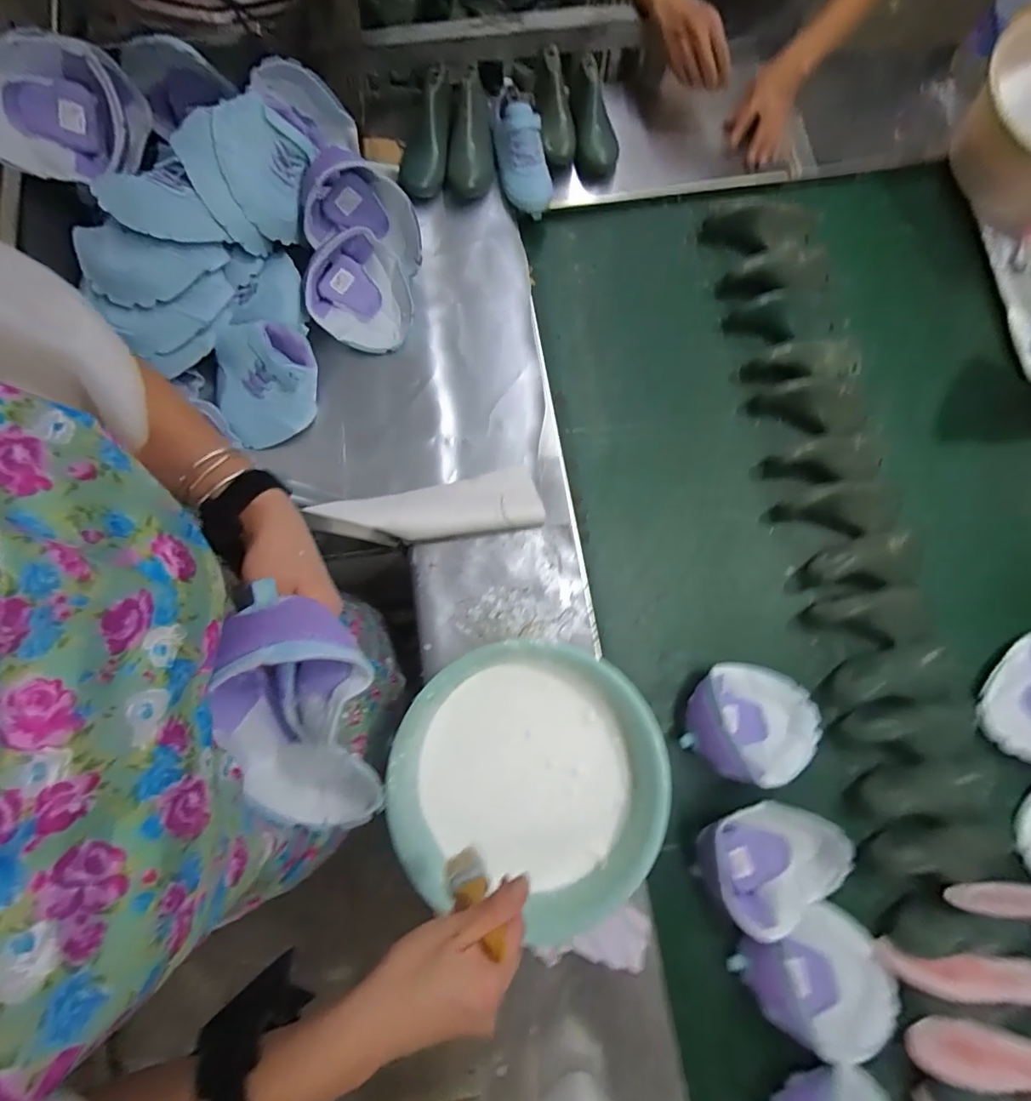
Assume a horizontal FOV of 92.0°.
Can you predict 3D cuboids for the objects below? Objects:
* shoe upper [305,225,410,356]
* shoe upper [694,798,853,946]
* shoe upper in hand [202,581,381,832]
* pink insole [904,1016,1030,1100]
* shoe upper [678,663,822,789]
[{"bbox_3d":[-0.236,-0.384,0.755,0.151,0.077,0.153,-15,78,-3],"label":"shoe upper"},{"bbox_3d":[0.322,0.391,0.634,0.174,0.065,0.143,-22,79,-4],"label":"shoe upper"},{"bbox_3d":[-0.148,0.122,0.350,0.104,0.064,0.179,9,120,2],"label":"shoe upper in hand"},{"bbox_3d":[0.588,0.614,0.593,0.196,0.065,0.019,-4,108,18],"label":"pink insole"},{"bbox_3d":[0.325,0.231,0.667,0.183,0.077,0.145,13,78,3],"label":"shoe upper"}]

